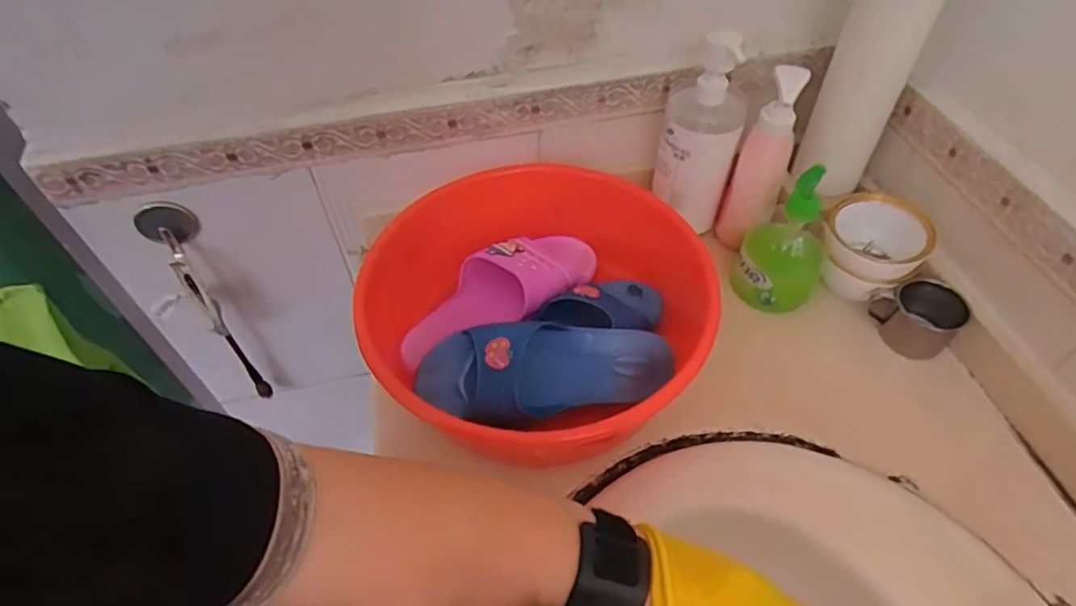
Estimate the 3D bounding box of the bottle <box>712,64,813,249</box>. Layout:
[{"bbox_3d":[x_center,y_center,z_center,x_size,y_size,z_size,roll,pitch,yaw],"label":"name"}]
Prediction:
[{"bbox_3d":[0.231,-0.138,0.642,0.053,0.203,0.047,22,56,18],"label":"bottle"}]

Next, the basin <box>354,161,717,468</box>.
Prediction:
[{"bbox_3d":[-0.007,0.007,0.593,0.290,0.094,0.308,-1,51,1],"label":"basin"}]

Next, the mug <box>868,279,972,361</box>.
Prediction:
[{"bbox_3d":[0.380,0.013,0.620,0.058,0.052,0.077,-31,58,-20],"label":"mug"}]

